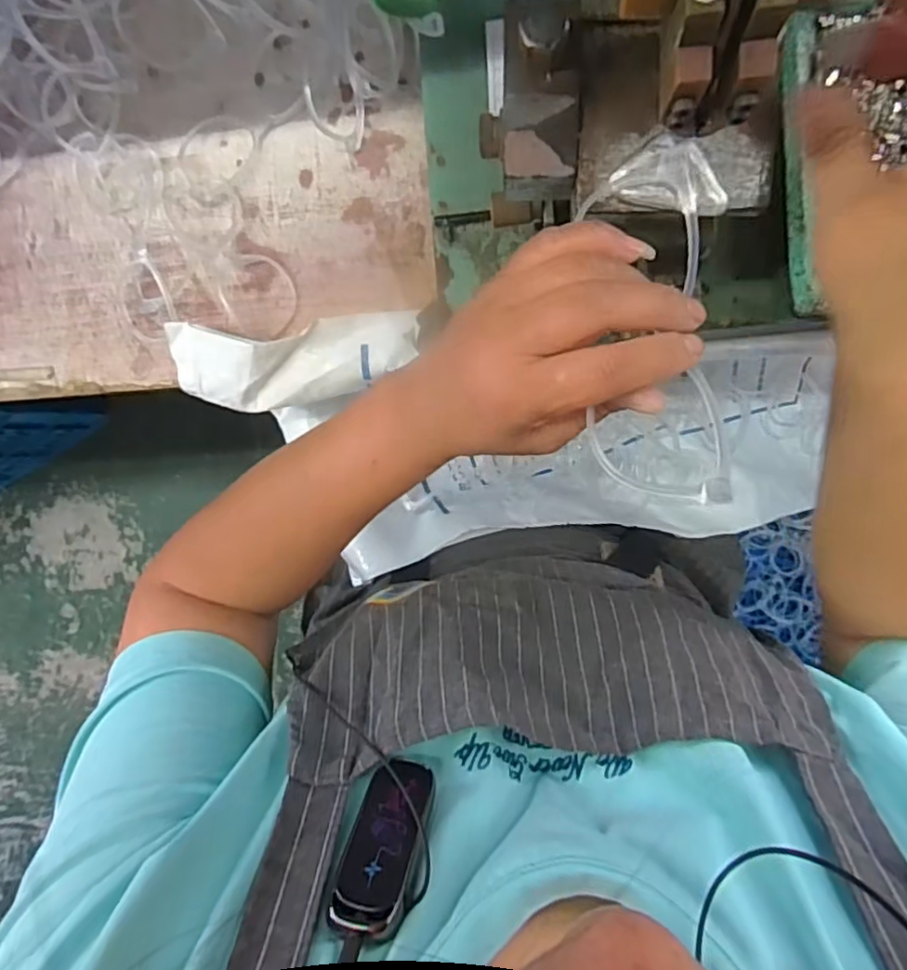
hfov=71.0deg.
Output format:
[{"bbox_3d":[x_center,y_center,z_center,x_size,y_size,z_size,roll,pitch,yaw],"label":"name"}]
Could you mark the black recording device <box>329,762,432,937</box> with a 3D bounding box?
[{"bbox_3d":[-0.024,0.129,0.232,0.024,0.060,0.010,12,123,8],"label":"black recording device"}]

